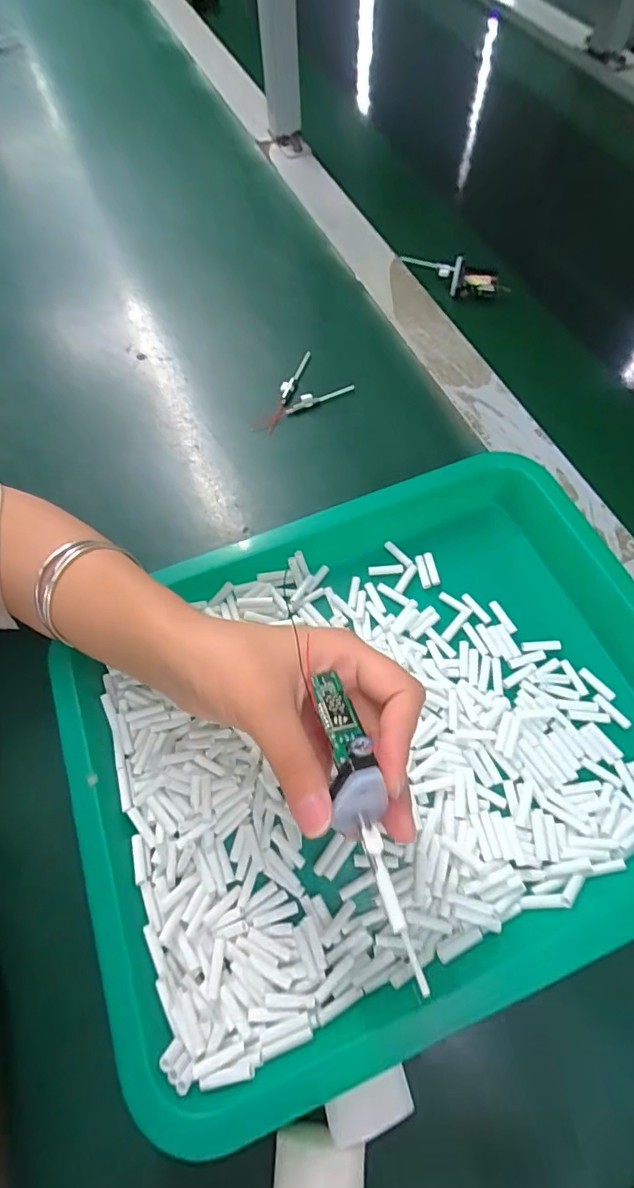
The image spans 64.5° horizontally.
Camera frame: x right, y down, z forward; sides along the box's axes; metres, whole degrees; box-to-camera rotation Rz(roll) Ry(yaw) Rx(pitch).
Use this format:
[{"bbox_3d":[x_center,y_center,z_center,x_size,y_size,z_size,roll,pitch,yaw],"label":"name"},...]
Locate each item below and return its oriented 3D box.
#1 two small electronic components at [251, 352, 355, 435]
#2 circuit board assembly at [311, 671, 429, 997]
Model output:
[{"bbox_3d":[-0.017,-0.156,0.403,0.052,0.009,0.086,38,71,18],"label":"two small electronic components"},{"bbox_3d":[0.015,0.076,0.177,0.018,0.022,0.100,-14,64,-5],"label":"circuit board assembly"}]

